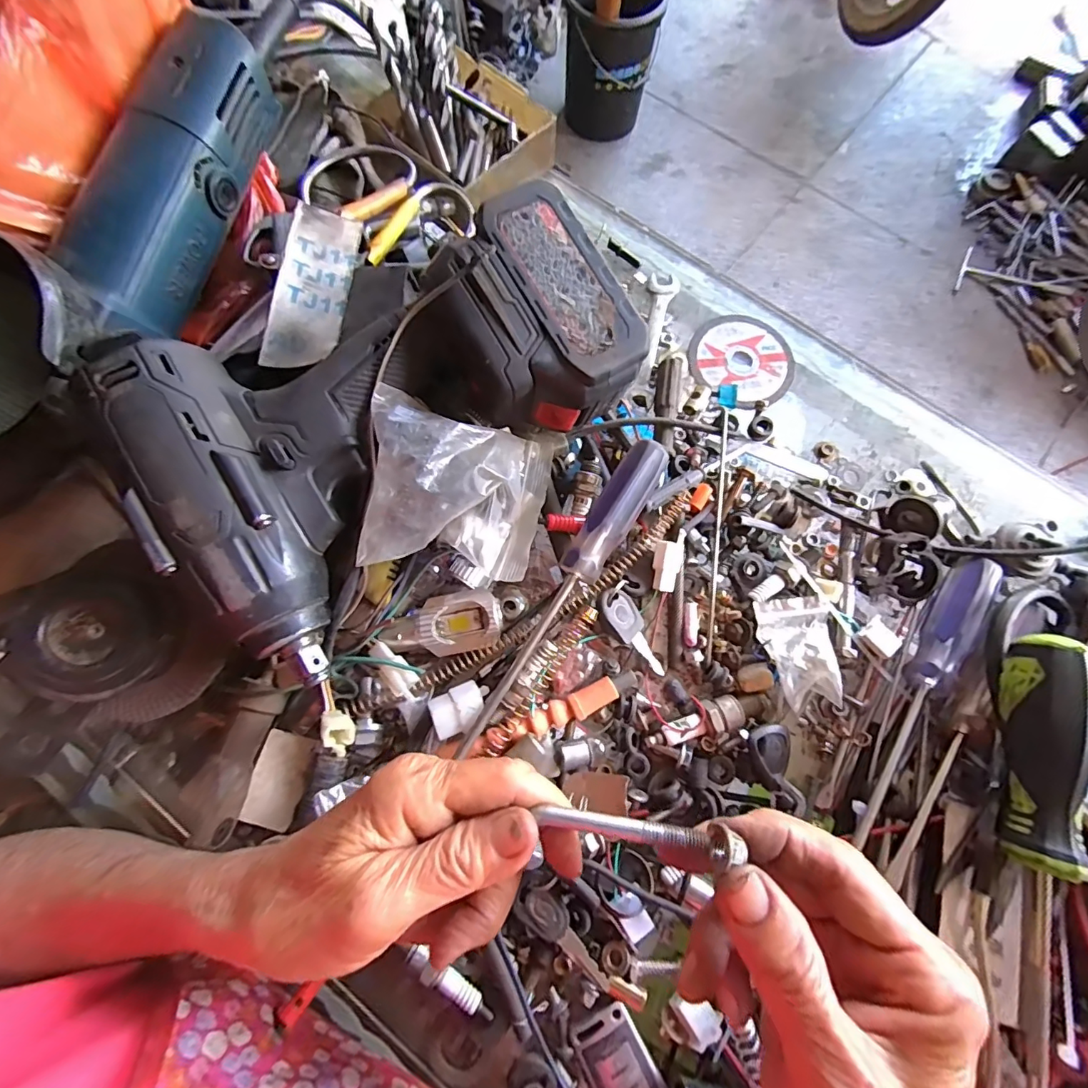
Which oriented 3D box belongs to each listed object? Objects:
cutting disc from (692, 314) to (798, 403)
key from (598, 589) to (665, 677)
[{"bbox_3d":[0.146,-0.137,0.355,0.075,0.004,0.074,1,73,-3],"label":"cutting disc"},{"bbox_3d":[0.054,0.053,0.291,0.022,0.011,0.060,-38,97,-10],"label":"key"}]

